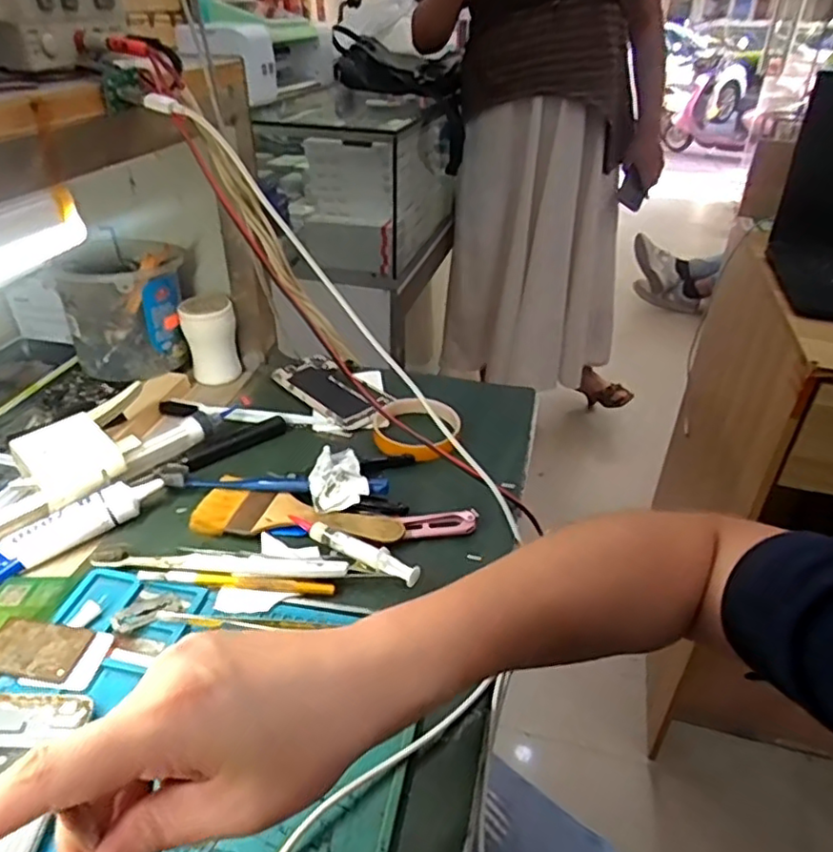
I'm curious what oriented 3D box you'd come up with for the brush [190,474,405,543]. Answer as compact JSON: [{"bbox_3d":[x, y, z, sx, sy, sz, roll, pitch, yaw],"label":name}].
[{"bbox_3d":[-0.094,0.076,0.488,0.161,0.013,0.058,13,35,15],"label":"brush"}]

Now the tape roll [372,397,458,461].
[{"bbox_3d":[-0.002,0.003,0.601,0.080,0.022,0.087,2,34,-1],"label":"tape roll"}]

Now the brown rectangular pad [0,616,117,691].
[{"bbox_3d":[-0.231,0.141,0.389,0.075,0.007,0.040,5,34,5],"label":"brown rectangular pad"}]

